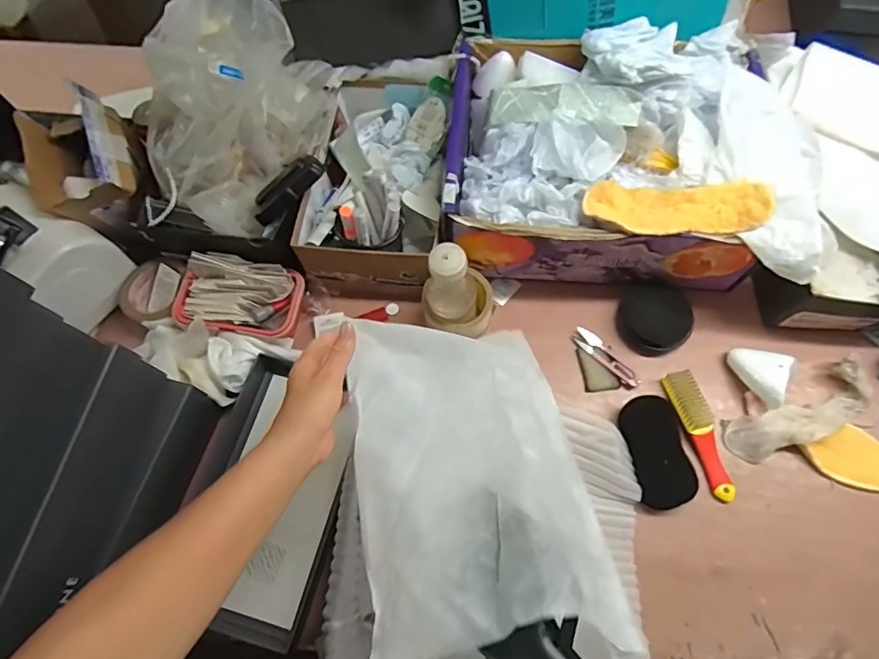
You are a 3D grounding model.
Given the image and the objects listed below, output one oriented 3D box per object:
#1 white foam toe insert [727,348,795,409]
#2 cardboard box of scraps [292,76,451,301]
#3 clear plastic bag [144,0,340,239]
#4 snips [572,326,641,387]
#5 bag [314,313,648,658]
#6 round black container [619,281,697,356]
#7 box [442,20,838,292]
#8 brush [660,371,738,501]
[{"bbox_3d":[0.409,0.051,0.610,0.052,0.032,0.081,-26,69,-8],"label":"white foam toe insert"},{"bbox_3d":[-0.081,-0.220,0.684,0.181,0.134,0.314,4,68,4],"label":"cardboard box of scraps"},{"bbox_3d":[-0.274,-0.296,0.625,0.205,0.154,0.295,32,72,14],"label":"clear plastic bag"},{"bbox_3d":[0.220,0.037,0.647,0.029,0.014,0.104,-39,71,-13],"label":"snips"},{"bbox_3d":[0.011,0.114,0.429,0.217,0.086,0.359,-12,40,3],"label":"bag"},{"bbox_3d":[0.286,-0.015,0.650,0.087,0.028,0.096,-10,68,-2],"label":"round black container"},{"bbox_3d":[0.223,-0.226,0.641,0.411,0.156,0.341,4,68,4],"label":"box"},{"bbox_3d":[0.316,0.127,0.593,0.033,0.020,0.156,-12,68,-3],"label":"brush"}]

